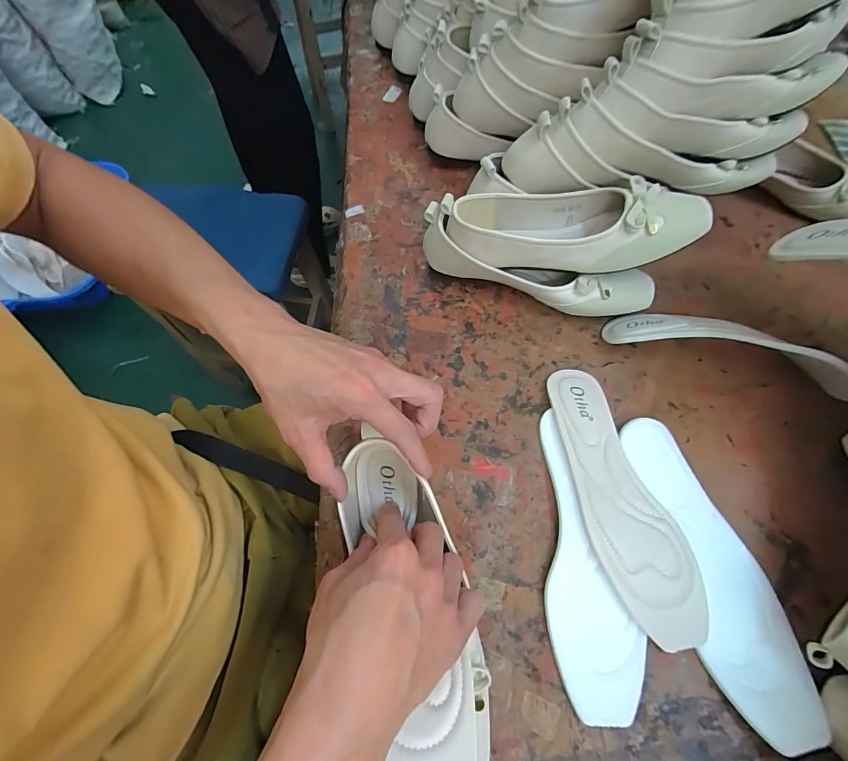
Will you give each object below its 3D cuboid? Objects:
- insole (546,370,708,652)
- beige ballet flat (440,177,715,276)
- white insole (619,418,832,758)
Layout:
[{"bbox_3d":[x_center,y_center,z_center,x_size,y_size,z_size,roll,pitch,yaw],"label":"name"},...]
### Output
[{"bbox_3d":[0.170,0.099,0.350,0.071,0.015,0.238,-12,64,-6],"label":"insole"},{"bbox_3d":[0.145,-0.160,0.398,0.241,0.061,0.078,6,65,4],"label":"beige ballet flat"},{"bbox_3d":[0.241,0.147,0.325,0.075,0.016,0.238,-9,64,-4],"label":"white insole"}]

